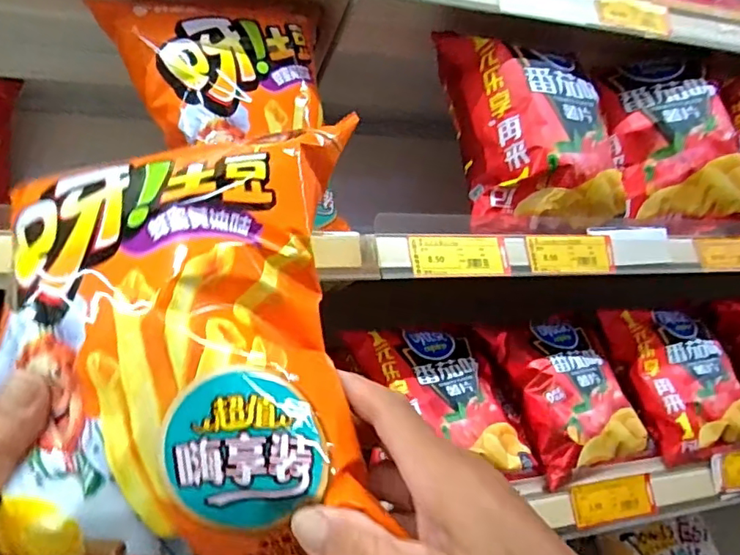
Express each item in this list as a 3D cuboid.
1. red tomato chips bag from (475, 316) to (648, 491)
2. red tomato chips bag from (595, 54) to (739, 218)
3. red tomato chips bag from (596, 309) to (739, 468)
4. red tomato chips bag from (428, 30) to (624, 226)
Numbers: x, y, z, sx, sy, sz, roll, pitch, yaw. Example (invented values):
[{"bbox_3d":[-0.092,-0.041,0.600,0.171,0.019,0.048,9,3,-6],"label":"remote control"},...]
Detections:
[{"bbox_3d":[0.211,0.131,0.604,0.126,0.161,0.058,-8,-30,-21],"label":"red tomato chips bag"},{"bbox_3d":[0.358,-0.166,0.650,0.153,0.207,0.070,-14,-13,10],"label":"red tomato chips bag"},{"bbox_3d":[0.364,0.114,0.650,0.131,0.181,0.055,-11,-28,-9],"label":"red tomato chips bag"},{"bbox_3d":[0.167,-0.150,0.568,0.176,0.198,0.078,-2,-2,11],"label":"red tomato chips bag"}]

